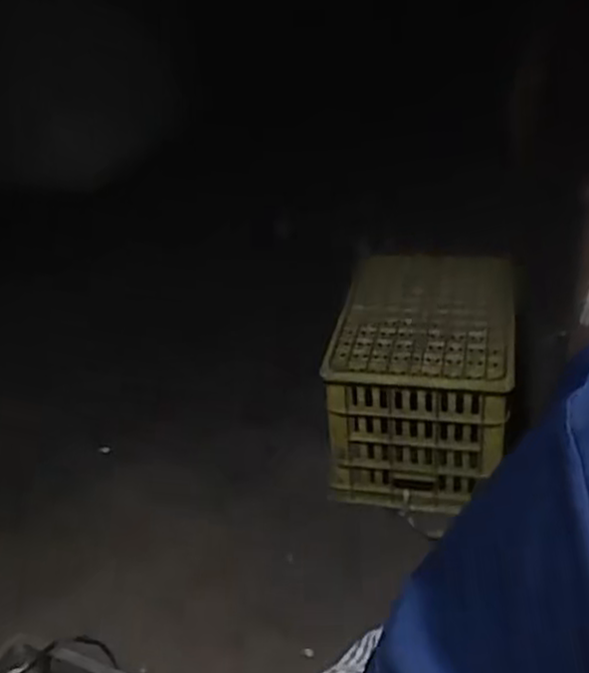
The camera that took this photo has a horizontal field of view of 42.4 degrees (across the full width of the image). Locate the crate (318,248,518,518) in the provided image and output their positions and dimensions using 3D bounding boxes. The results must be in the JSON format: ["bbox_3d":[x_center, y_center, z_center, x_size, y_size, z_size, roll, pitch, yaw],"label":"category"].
[{"bbox_3d":[0.244,0.097,1.425,0.310,0.333,0.317,5,33,17],"label":"crate"}]

